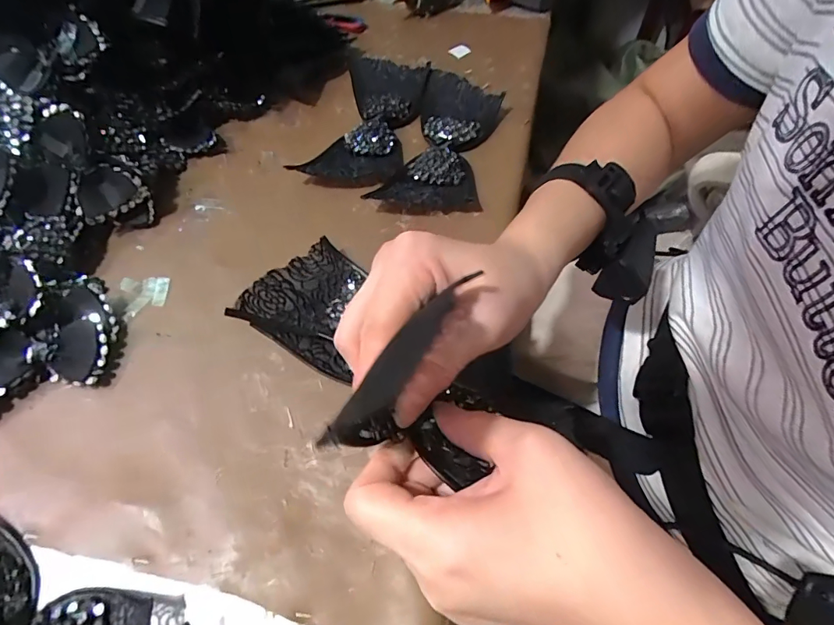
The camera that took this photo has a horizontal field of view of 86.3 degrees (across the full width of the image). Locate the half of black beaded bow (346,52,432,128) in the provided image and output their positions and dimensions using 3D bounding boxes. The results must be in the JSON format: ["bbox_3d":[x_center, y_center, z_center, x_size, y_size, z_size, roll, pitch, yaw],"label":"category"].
[{"bbox_3d":[-0.028,-0.252,0.499,0.084,0.023,0.107,-11,60,-4],"label":"half of black beaded bow"}]

